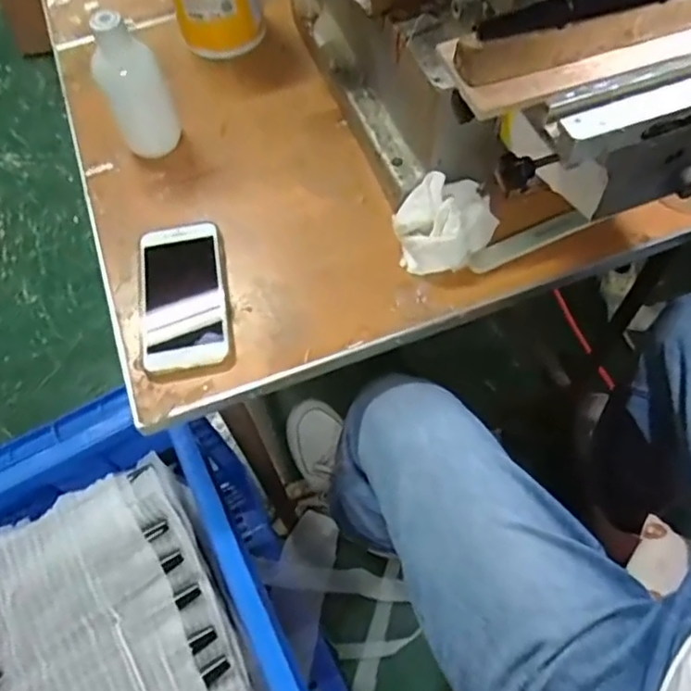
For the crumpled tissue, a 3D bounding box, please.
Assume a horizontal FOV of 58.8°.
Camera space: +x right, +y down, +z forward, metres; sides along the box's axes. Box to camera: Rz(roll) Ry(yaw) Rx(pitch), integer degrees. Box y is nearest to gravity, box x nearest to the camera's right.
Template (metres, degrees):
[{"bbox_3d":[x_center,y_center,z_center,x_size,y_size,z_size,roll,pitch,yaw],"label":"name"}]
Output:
[{"bbox_3d":[0.091,-0.112,0.576,0.078,0.054,0.094,29,73,20],"label":"crumpled tissue"}]

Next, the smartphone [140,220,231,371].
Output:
[{"bbox_3d":[-0.153,-0.049,0.572,0.077,0.009,0.152,-10,61,-2],"label":"smartphone"}]

